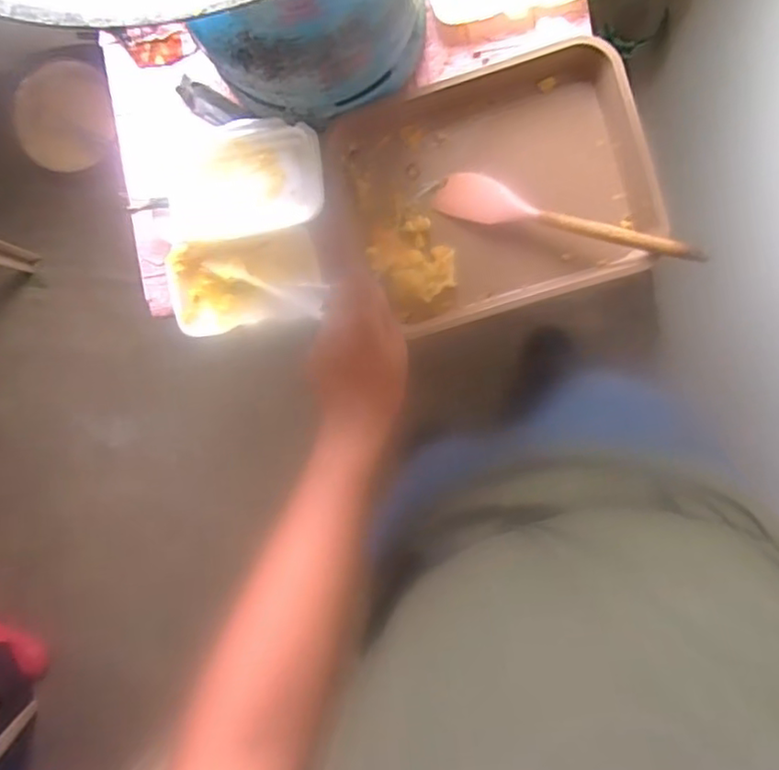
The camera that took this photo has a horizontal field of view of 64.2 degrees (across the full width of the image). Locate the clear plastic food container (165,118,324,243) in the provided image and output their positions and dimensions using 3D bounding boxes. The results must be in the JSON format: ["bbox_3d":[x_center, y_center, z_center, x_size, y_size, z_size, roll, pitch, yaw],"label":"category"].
[{"bbox_3d":[-0.185,-0.257,0.782,0.212,0.054,0.149,-2,93,4],"label":"clear plastic food container"}]

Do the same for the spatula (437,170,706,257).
[{"bbox_3d":[0.199,-0.193,0.720,0.305,0.026,0.051,19,95,17],"label":"spatula"}]

